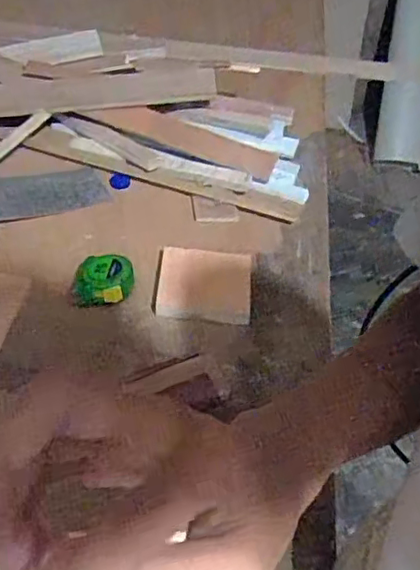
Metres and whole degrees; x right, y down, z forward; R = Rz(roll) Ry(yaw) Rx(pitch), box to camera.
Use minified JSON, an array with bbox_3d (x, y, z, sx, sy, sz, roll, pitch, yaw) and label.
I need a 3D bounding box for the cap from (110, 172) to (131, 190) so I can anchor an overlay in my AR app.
[{"bbox_3d":[-0.139,-0.161,0.913,0.030,0.008,0.037,1,45,-6],"label":"cap"}]

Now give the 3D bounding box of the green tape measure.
[{"bbox_3d":[-0.130,-0.005,0.724,0.071,0.031,0.063,1,48,-6],"label":"green tape measure"}]

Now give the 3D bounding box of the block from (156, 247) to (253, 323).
[{"bbox_3d":[-0.006,-0.002,0.753,0.116,0.019,0.115,7,48,-1],"label":"block"}]

